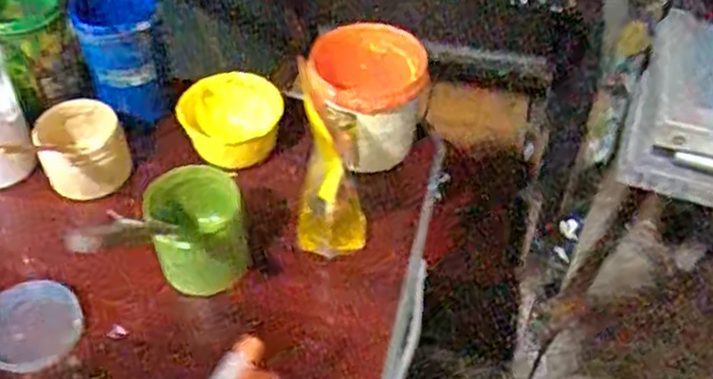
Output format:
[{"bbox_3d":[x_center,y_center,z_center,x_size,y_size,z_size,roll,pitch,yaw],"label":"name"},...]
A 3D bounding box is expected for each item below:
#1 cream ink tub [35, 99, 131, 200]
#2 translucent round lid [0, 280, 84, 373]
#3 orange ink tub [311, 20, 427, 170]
[{"bbox_3d":[-0.303,-0.049,0.830,0.098,0.068,0.102,0,48,0],"label":"cream ink tub"},{"bbox_3d":[-0.314,0.129,0.724,0.091,0.012,0.097,0,48,0],"label":"translucent round lid"},{"bbox_3d":[0.012,-0.091,0.852,0.119,0.141,0.112,0,48,0],"label":"orange ink tub"}]

